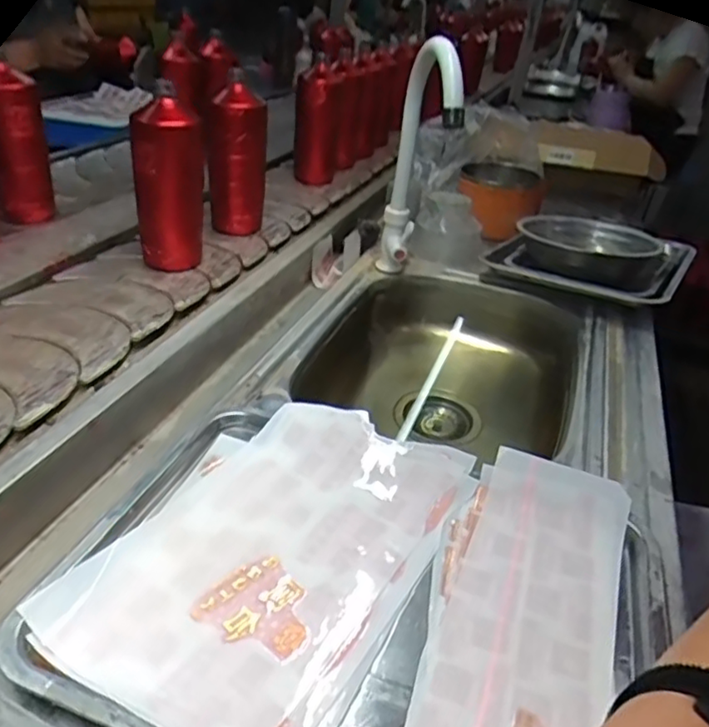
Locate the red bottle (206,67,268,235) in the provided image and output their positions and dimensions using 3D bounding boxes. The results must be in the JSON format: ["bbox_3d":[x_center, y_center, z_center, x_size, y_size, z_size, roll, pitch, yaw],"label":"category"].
[{"bbox_3d":[-0.160,-0.272,0.853,0.079,0.184,0.072,-5,35,-18],"label":"red bottle"}]

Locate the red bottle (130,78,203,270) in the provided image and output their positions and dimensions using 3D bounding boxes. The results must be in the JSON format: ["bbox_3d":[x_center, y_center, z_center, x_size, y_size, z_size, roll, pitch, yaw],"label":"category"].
[{"bbox_3d":[-0.216,-0.206,0.741,0.078,0.189,0.057,-5,35,-18],"label":"red bottle"}]

